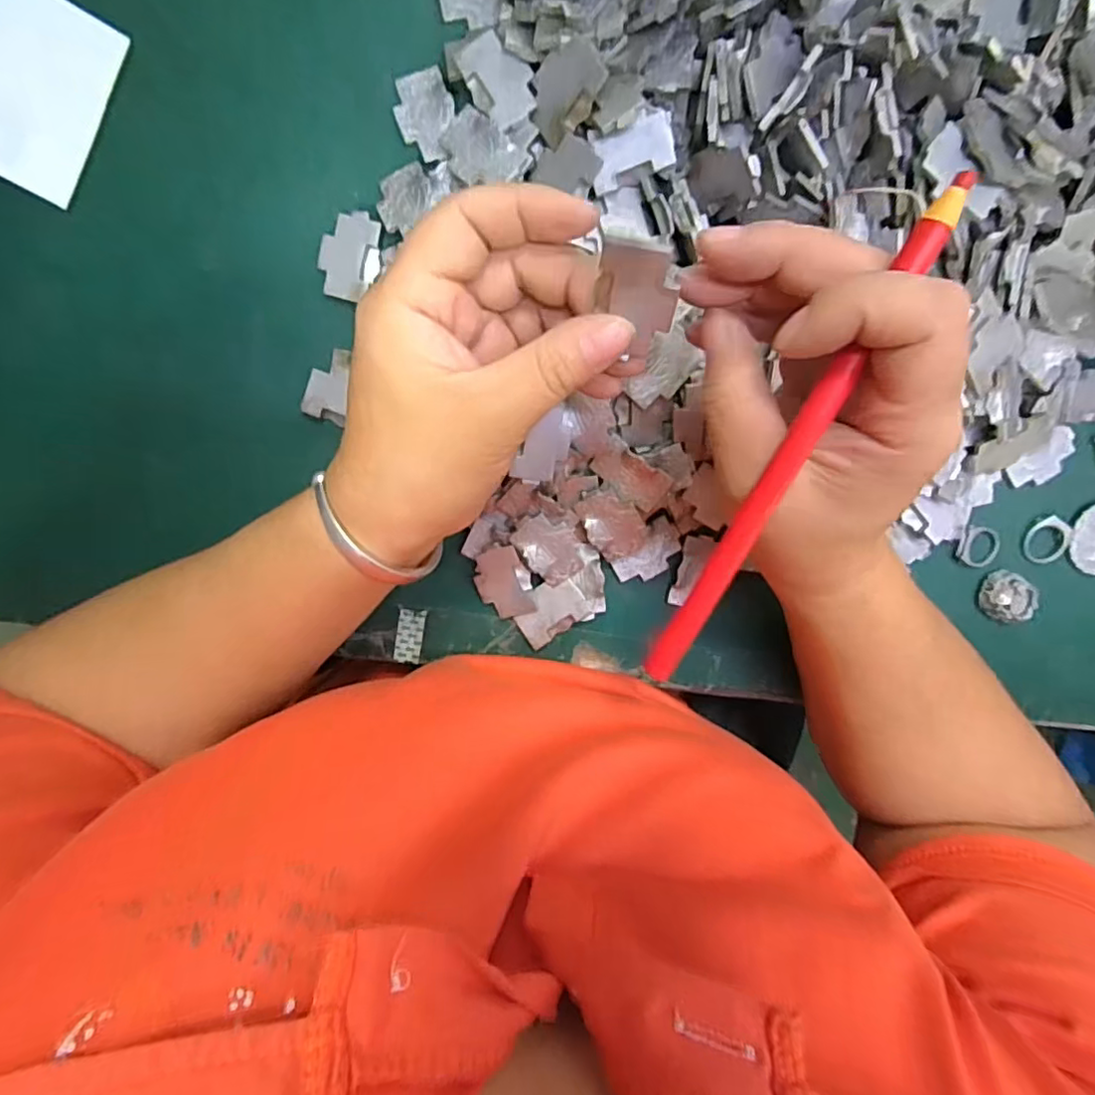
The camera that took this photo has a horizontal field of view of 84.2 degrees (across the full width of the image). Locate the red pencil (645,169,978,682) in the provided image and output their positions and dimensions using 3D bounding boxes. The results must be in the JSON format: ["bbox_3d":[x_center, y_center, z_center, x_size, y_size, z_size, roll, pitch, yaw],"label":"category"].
[{"bbox_3d":[0.070,-0.025,0.177,0.010,0.005,0.158,25,108,-8],"label":"red pencil"}]

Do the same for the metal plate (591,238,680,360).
[{"bbox_3d":[0.028,-0.075,0.184,0.021,0.004,0.035,4,140,10],"label":"metal plate"}]

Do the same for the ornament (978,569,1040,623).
[{"bbox_3d":[0.234,0.025,0.307,0.024,0.010,0.025,-1,99,-4],"label":"ornament"}]

